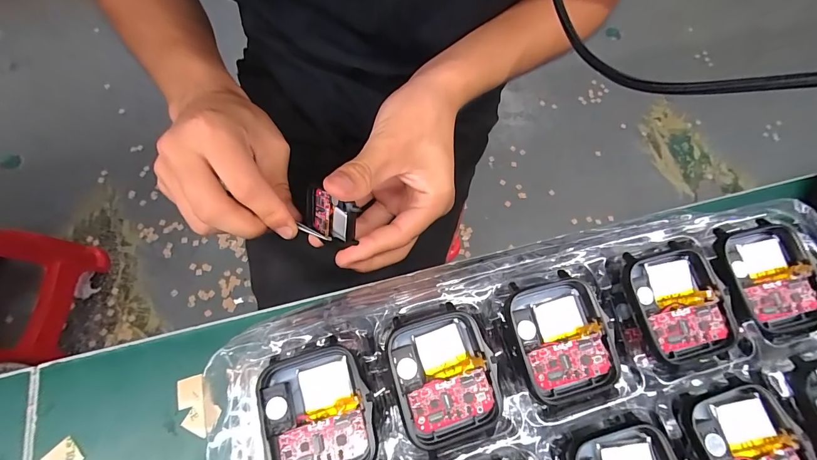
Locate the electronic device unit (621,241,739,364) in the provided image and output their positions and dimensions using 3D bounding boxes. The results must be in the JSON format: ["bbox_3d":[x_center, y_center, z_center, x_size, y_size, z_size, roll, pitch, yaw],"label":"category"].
[{"bbox_3d":[0.112,0.029,0.145,0.037,0.004,0.044,-8,70,-5],"label":"electronic device unit"}]

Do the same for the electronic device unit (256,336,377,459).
[{"bbox_3d":[-0.033,0.066,0.127,0.037,0.006,0.046,-14,71,-7],"label":"electronic device unit"}]

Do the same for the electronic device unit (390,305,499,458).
[{"bbox_3d":[0.013,0.054,0.133,0.037,0.006,0.045,-14,71,-7],"label":"electronic device unit"}]

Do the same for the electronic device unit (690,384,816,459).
[{"bbox_3d":[0.127,0.083,0.129,0.036,0.007,0.043,-13,71,-7],"label":"electronic device unit"}]

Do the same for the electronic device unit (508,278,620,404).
[{"bbox_3d":[0.060,0.042,0.139,0.038,0.008,0.044,-11,71,-6],"label":"electronic device unit"}]

